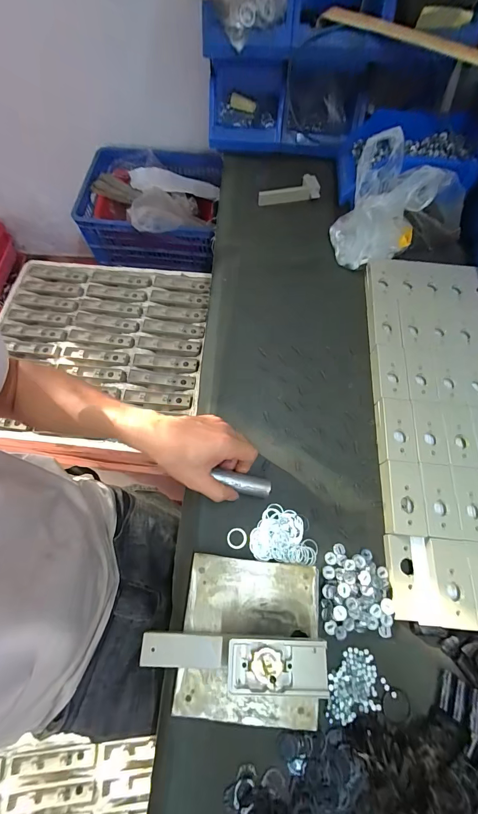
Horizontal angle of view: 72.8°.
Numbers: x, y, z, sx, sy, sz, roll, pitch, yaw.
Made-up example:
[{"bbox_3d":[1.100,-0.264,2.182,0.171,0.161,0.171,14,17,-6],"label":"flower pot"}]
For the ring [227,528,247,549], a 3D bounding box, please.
[{"bbox_3d":[-0.003,0.167,0.411,0.025,0.004,0.025,-1,66,3],"label":"ring"}]

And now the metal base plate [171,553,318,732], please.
[{"bbox_3d":[0.013,0.253,0.361,0.145,0.029,0.147,4,67,5],"label":"metal base plate"}]

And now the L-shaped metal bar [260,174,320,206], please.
[{"bbox_3d":[0.100,-0.443,0.669,0.128,0.025,0.043,-15,66,-4],"label":"L-shaped metal bar"}]

